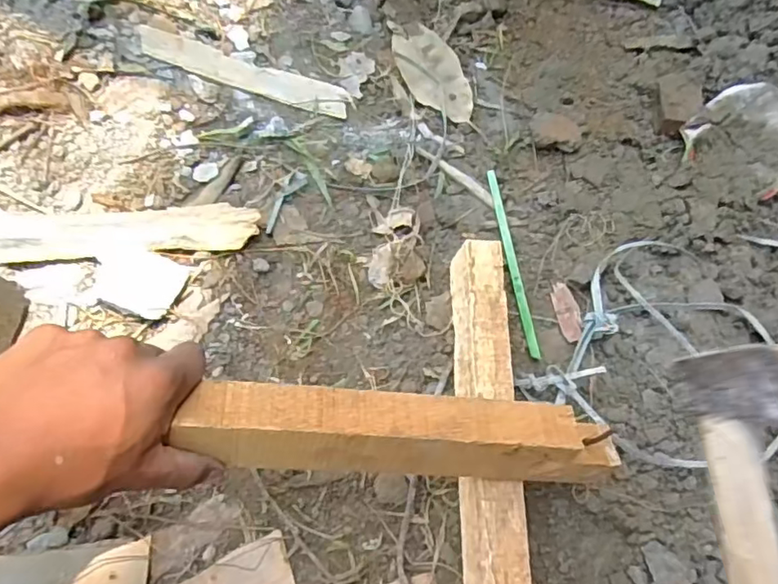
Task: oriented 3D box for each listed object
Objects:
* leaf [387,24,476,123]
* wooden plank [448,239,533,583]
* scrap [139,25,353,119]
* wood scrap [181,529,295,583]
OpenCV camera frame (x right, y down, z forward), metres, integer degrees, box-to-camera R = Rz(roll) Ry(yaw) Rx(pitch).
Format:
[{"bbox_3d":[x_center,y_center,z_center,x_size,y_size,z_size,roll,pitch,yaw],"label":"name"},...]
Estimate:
[{"bbox_3d":[0.046,-0.240,0.635,0.065,0.014,0.138,-17,67,-9],"label":"leaf"},{"bbox_3d":[0.076,0.145,0.443,0.041,0.051,0.389,1,65,-1],"label":"wooden plank"},{"bbox_3d":[-0.148,-0.225,0.606,0.215,0.004,0.036,16,69,-5],"label":"scrap"},{"bbox_3d":[-0.113,0.210,0.426,0.083,0.009,0.041,-18,67,-9],"label":"wood scrap"}]

